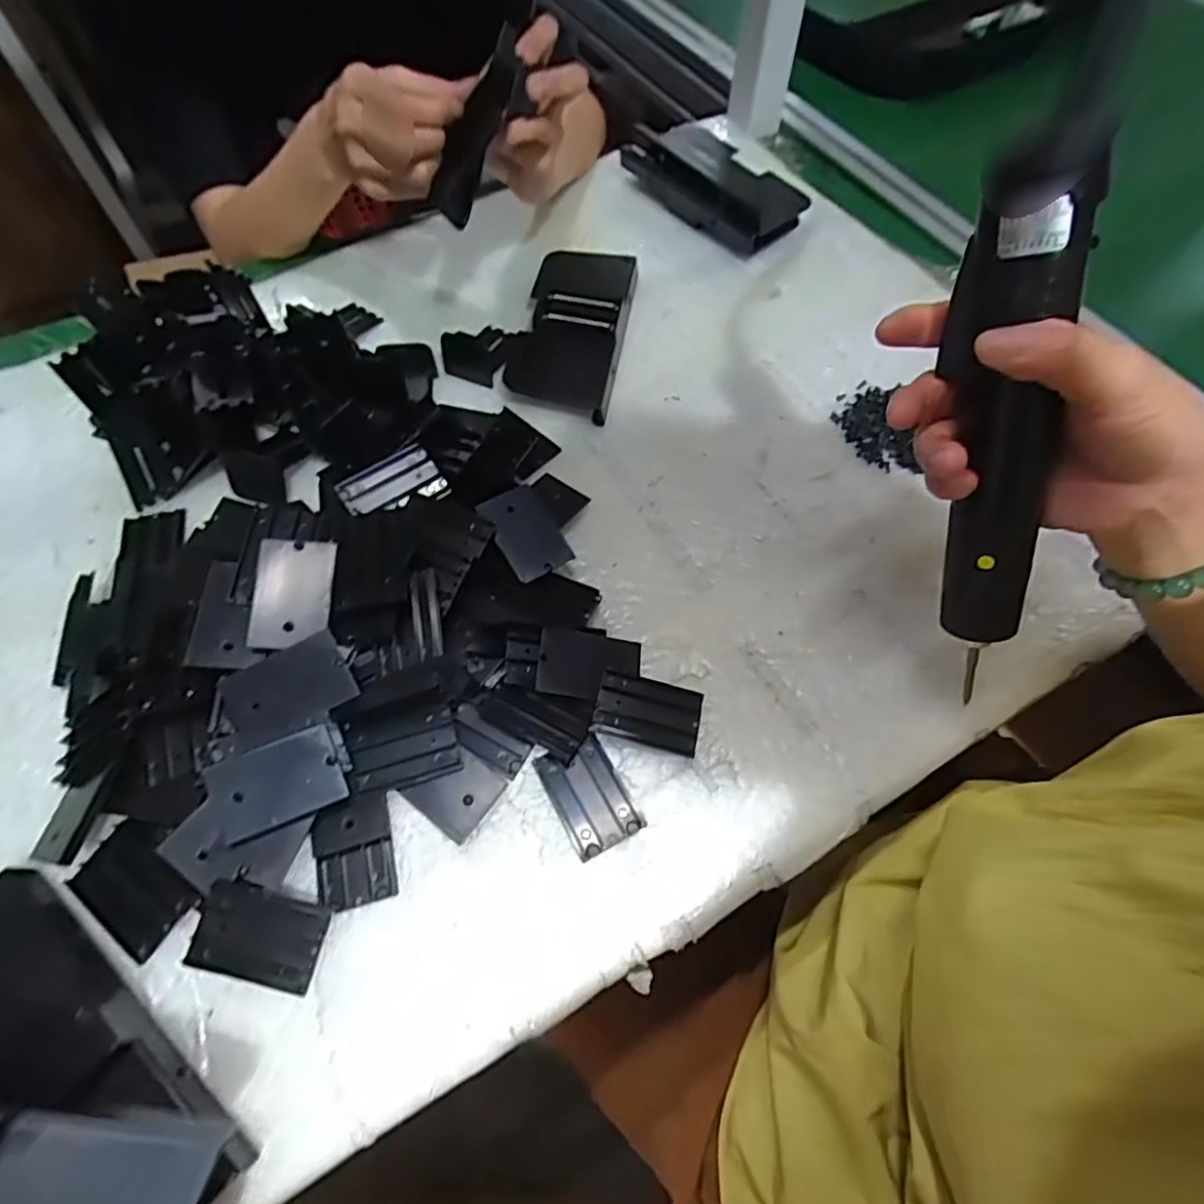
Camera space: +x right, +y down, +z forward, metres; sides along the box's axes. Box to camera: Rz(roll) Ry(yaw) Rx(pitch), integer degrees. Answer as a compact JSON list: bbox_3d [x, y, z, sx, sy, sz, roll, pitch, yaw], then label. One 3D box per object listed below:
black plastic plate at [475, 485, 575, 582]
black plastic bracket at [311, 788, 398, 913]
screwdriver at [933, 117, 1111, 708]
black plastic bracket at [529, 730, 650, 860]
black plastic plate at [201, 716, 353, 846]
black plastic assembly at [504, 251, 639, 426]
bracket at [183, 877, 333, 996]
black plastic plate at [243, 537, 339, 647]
[{"bbox_3d":[-0.043,-0.041,0.371,0.036,0.006,0.053,-29,80,-21],"label":"black plastic plate"},{"bbox_3d":[-0.118,0.117,0.303,0.035,0.008,0.048,-11,62,-7],"label":"black plastic bracket"},{"bbox_3d":[0.167,-0.064,0.273,0.033,0.217,0.043,-18,30,-11],"label":"screwdriver"},{"bbox_3d":[-0.007,0.095,0.319,0.035,0.005,0.054,-25,64,-14],"label":"black plastic bracket"},{"bbox_3d":[-0.149,0.084,0.299,0.059,0.005,0.037,-20,83,-15],"label":"black plastic plate"},{"bbox_3d":[-0.022,-0.202,0.471,0.076,0.035,0.160,9,61,4],"label":"black plastic assembly"},{"bbox_3d":[-0.153,0.148,0.286,0.055,0.009,0.036,12,61,6],"label":"bracket"},{"bbox_3d":[-0.154,-0.004,0.319,0.038,0.004,0.054,1,77,1],"label":"black plastic plate"}]

